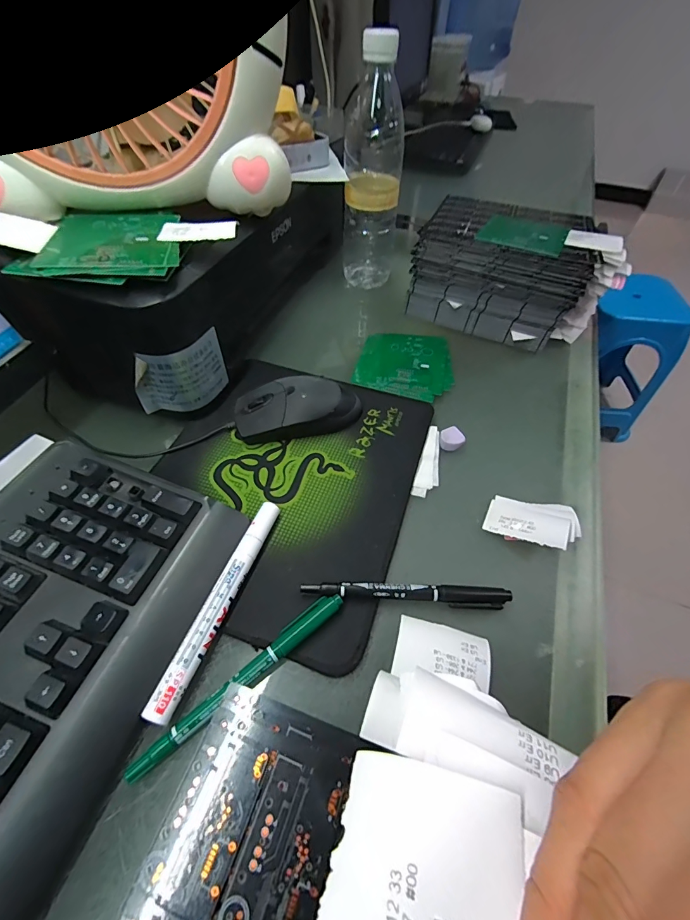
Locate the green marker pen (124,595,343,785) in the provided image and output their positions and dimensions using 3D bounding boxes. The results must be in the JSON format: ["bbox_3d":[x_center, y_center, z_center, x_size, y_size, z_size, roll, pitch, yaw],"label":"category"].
[{"bbox_3d":[-0.057,0.126,0.222,0.135,0.011,0.014,-34,61,-24],"label":"green marker pen"}]

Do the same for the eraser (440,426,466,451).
[{"bbox_3d":[0.095,-0.018,0.340,0.021,0.011,0.020,1,52,-1],"label":"eraser"}]

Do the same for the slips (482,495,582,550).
[{"bbox_3d":[0.143,0.047,0.289,0.066,0.019,0.043,12,53,8],"label":"slips"}]

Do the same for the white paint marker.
[{"bbox_3d":[-0.079,0.089,0.247,0.016,0.015,0.140,16,54,11],"label":"white paint marker"}]

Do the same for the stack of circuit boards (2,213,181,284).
[{"bbox_3d":[-0.174,-0.156,0.273,0.105,0.010,0.091,-5,53,-6],"label":"stack of circuit boards"}]

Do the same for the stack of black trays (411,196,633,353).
[{"bbox_3d":[0.197,-0.220,0.440,0.206,0.093,0.145,23,55,15],"label":"stack of black trays"}]

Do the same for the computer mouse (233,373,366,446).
[{"bbox_3d":[-0.041,-0.047,0.339,0.109,0.036,0.053,-5,53,-6],"label":"computer mouse"}]

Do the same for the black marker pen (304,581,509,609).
[{"bbox_3d":[0.041,0.089,0.253,0.137,0.010,0.013,2,52,0],"label":"black marker pen"}]

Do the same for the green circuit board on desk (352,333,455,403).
[{"bbox_3d":[0.068,-0.109,0.405,0.096,0.008,0.112,15,53,9],"label":"green circuit board on desk"}]

